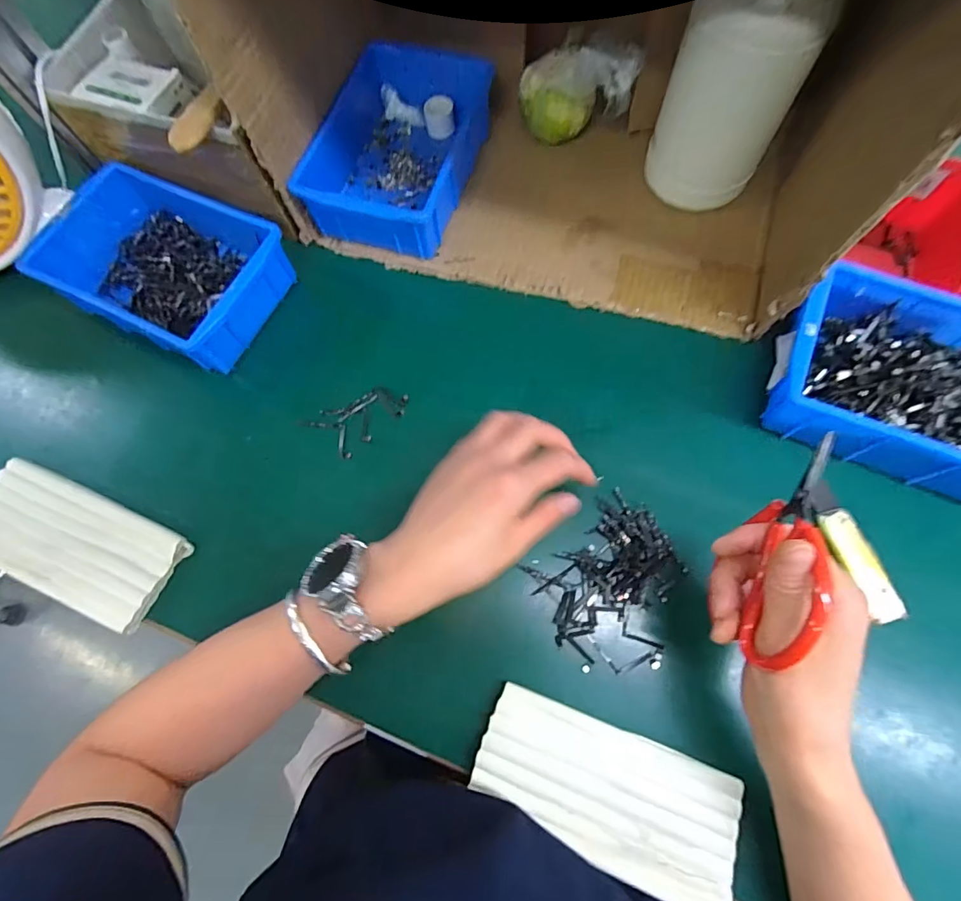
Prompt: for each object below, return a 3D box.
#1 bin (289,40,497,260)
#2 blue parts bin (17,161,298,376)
[{"bbox_3d":[-0.078,-0.298,0.482,0.135,0.059,0.208,16,72,7],"label":"bin"},{"bbox_3d":[-0.290,-0.172,0.460,0.211,0.075,0.142,26,74,10],"label":"blue parts bin"}]

